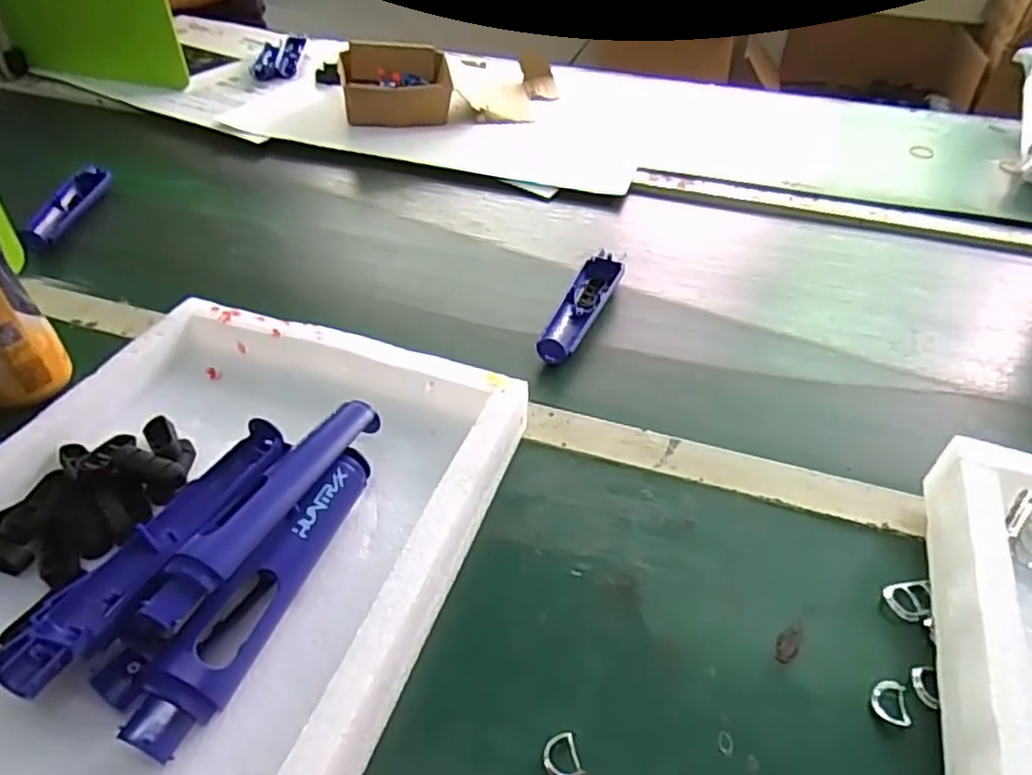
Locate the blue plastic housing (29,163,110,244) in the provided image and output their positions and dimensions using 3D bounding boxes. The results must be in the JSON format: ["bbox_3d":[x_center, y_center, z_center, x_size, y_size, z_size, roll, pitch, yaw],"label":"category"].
[{"bbox_3d":[-0.472,-0.187,0.715,0.031,0.028,0.161,-1,40,-4],"label":"blue plastic housing"}]

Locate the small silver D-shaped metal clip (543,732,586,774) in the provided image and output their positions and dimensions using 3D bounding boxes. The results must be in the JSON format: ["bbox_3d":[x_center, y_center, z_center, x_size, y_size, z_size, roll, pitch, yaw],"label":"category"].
[{"bbox_3d":[0.022,0.179,0.326,0.017,0.004,0.022,-11,42,-16],"label":"small silver D-shaped metal clip"}]

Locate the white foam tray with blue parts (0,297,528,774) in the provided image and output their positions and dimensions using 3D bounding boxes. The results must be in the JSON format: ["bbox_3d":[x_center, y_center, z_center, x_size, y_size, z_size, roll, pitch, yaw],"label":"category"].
[{"bbox_3d":[-0.183,0.078,0.387,0.295,0.057,0.356,15,41,13],"label":"white foam tray with blue parts"}]

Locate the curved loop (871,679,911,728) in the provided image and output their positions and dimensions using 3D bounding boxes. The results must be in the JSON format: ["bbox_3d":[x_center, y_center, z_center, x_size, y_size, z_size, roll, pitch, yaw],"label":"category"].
[{"bbox_3d":[0.193,0.161,0.350,0.017,0.004,0.022,11,41,9],"label":"curved loop"}]

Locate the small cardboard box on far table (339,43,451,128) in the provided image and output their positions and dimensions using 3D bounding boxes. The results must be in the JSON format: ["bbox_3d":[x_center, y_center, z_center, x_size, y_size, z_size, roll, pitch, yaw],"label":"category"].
[{"bbox_3d":[-0.169,-0.427,0.958,0.152,0.062,0.173,-4,42,-7],"label":"small cardboard box on far table"}]

